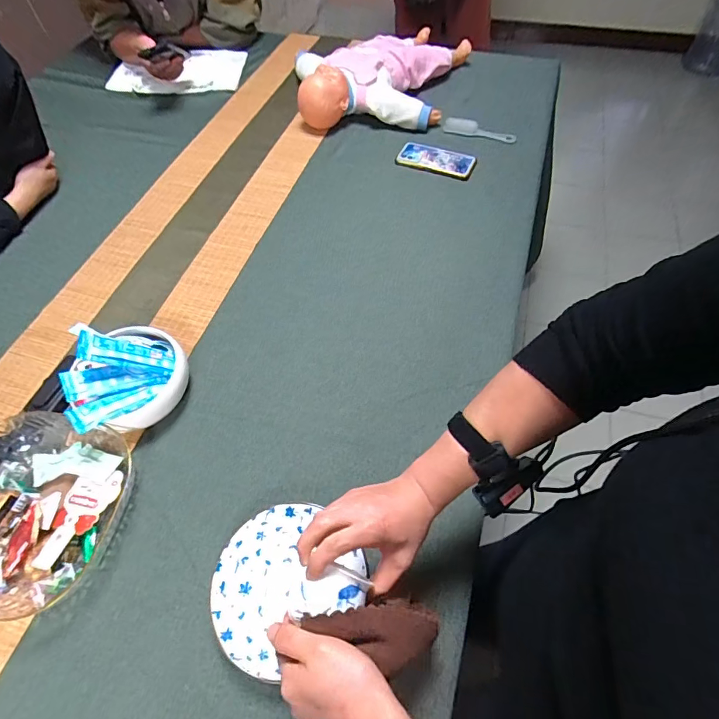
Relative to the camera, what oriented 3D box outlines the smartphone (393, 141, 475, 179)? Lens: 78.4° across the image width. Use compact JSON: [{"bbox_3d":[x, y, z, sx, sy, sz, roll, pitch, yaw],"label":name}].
[{"bbox_3d":[0.166,-0.432,0.953,0.163,0.014,0.075,19,60,13],"label":"smartphone"}]

